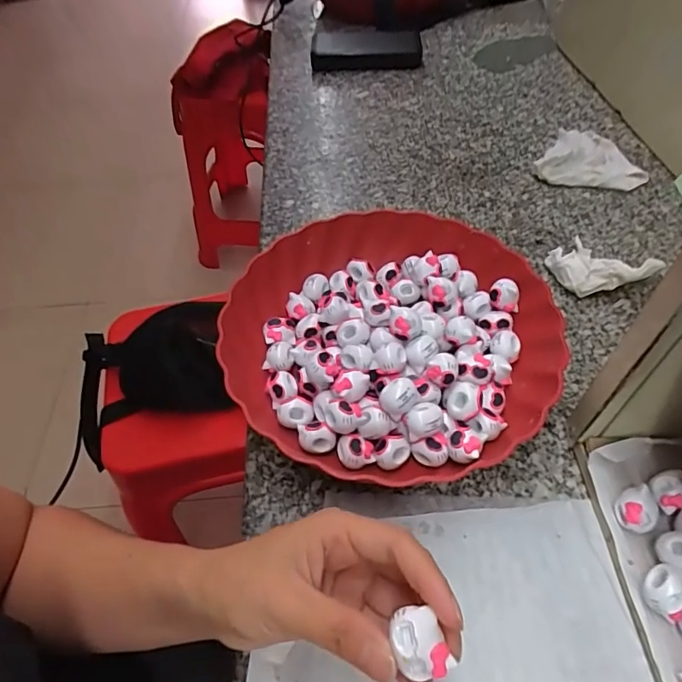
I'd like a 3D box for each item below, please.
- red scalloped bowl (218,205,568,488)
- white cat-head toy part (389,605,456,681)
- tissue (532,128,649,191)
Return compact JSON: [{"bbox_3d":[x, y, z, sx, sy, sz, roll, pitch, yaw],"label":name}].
[{"bbox_3d":[0.041,-0.006,0.394,0.234,0.055,0.236,-2,52,2],"label":"red scalloped bowl"},{"bbox_3d":[0.031,0.119,0.196,0.020,0.010,0.023,-13,53,-10],"label":"white cat-head toy part"},{"bbox_3d":[0.273,-0.207,0.556,0.108,0.015,0.114,9,54,10],"label":"tissue"}]

